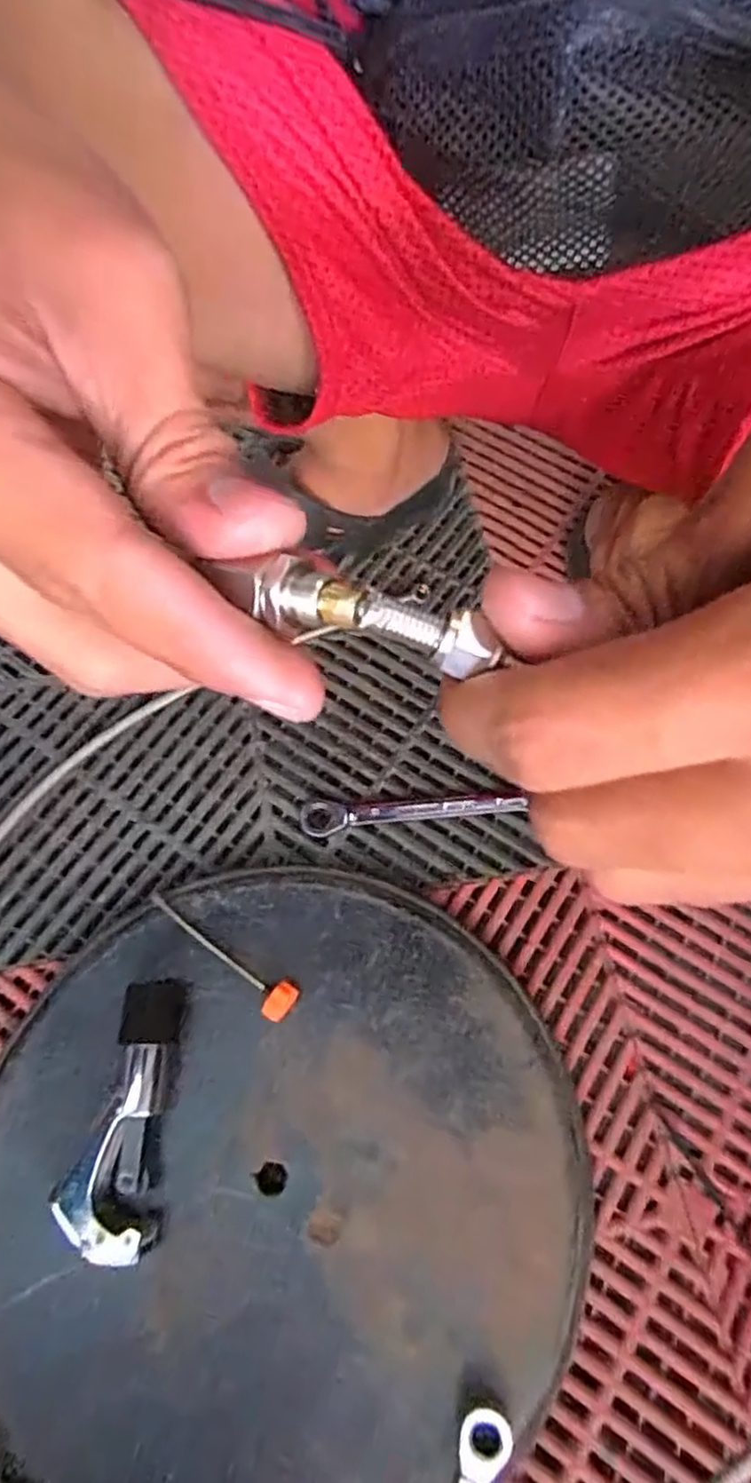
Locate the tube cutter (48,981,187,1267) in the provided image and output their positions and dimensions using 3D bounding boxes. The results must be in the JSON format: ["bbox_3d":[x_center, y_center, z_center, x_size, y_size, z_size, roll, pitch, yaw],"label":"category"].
[{"bbox_3d":[-0.131,0.194,0.375,0.047,0.028,0.125,6,68,2],"label":"tube cutter"}]

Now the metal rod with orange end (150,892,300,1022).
[{"bbox_3d":[-0.094,0.122,0.407,0.108,0.019,0.021,30,71,11],"label":"metal rod with orange end"}]

